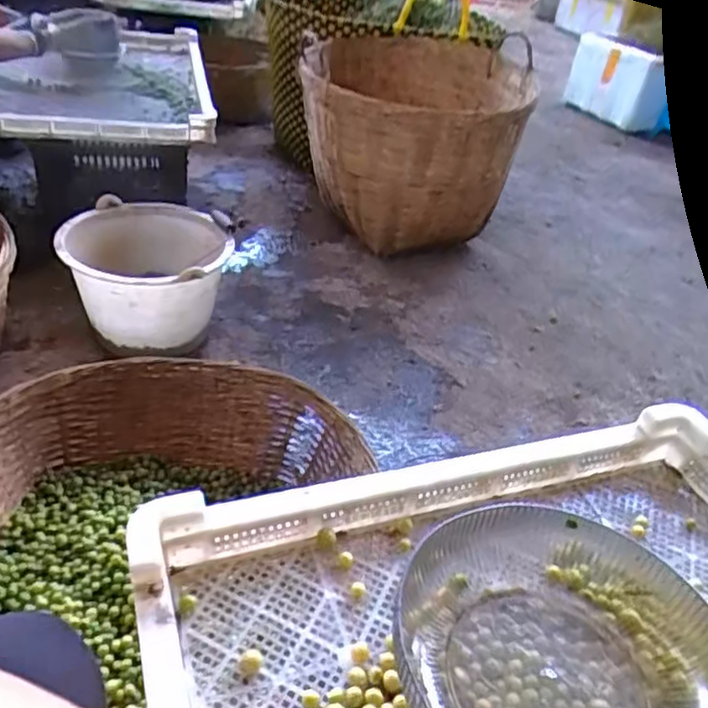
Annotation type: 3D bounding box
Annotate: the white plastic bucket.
[{"bbox_3d":[-0.400,-0.134,1.261,0.295,0.218,0.261,1,37,-9],"label":"white plastic bucket"}]

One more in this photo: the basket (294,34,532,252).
[{"bbox_3d":[0.141,-0.523,1.679,0.525,0.453,0.597,9,37,1],"label":"basket"}]

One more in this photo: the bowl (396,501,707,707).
[{"bbox_3d":[0.159,0.219,0.485,0.231,0.066,0.246,5,37,-4],"label":"bowl"}]

